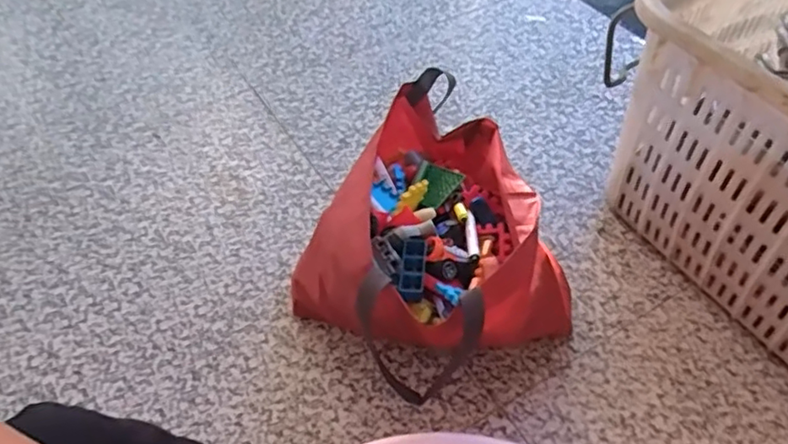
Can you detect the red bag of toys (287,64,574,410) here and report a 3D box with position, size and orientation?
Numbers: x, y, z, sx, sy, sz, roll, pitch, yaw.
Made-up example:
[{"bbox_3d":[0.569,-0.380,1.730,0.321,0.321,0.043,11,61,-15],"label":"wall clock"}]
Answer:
[{"bbox_3d":[0.046,0.039,0.795,0.309,0.269,0.332,-31,56,-24],"label":"red bag of toys"}]

